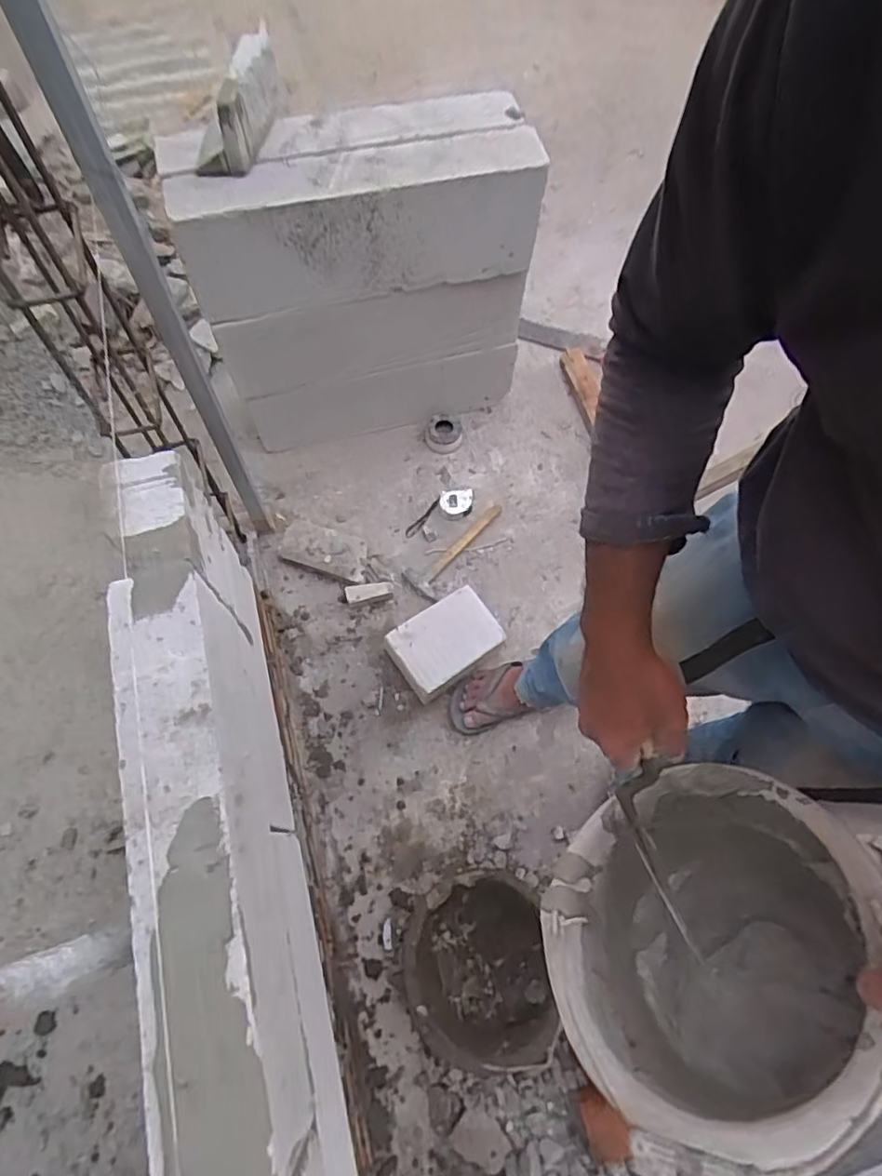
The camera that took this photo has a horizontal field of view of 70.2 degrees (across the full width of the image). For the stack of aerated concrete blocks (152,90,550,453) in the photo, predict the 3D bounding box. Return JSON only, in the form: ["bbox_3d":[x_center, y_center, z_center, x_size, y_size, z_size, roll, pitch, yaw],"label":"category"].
[{"bbox_3d":[-0.142,-0.577,1.242,0.591,0.572,0.193,-10,68,-7],"label":"stack of aerated concrete blocks"}]

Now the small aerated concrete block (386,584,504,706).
[{"bbox_3d":[0.008,0.107,1.244,0.203,0.119,0.151,-33,72,-15],"label":"small aerated concrete block"}]

